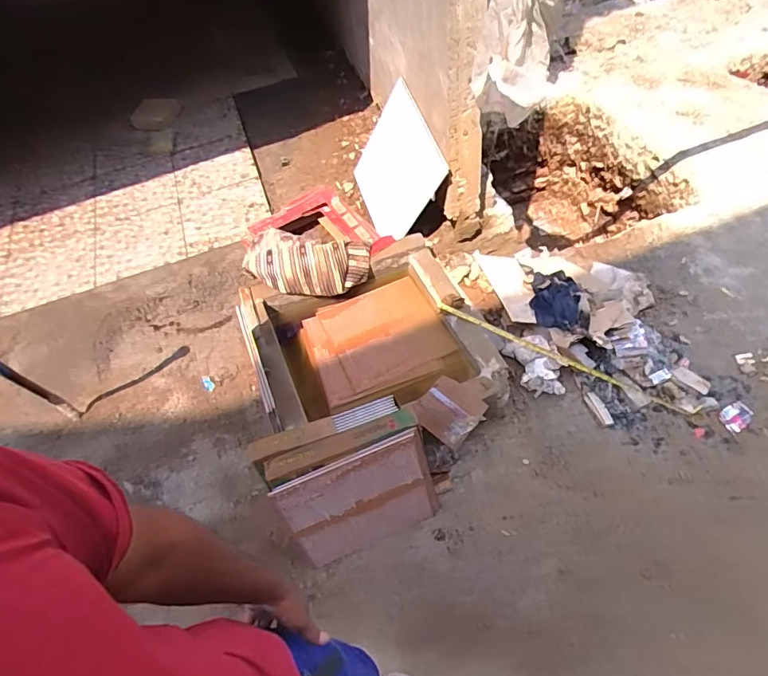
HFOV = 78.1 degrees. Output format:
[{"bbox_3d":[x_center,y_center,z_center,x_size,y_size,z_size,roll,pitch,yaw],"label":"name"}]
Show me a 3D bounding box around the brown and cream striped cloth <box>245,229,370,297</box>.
[{"bbox_3d":[-0.296,-0.278,1.754,0.463,0.141,0.219,3,53,13],"label":"brown and cream striped cloth"}]

